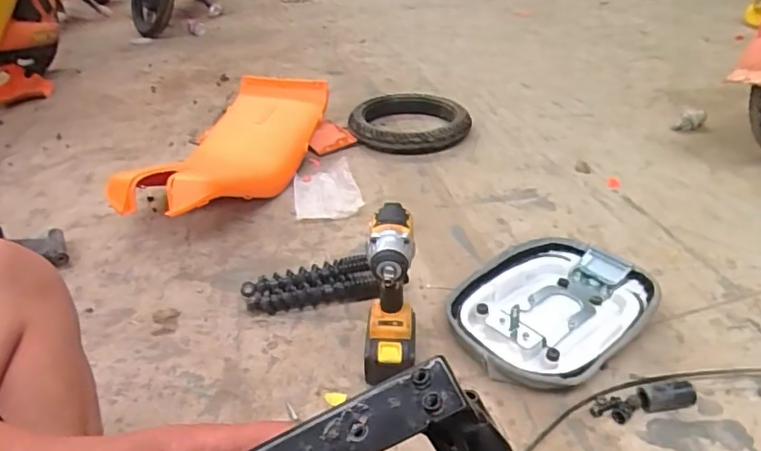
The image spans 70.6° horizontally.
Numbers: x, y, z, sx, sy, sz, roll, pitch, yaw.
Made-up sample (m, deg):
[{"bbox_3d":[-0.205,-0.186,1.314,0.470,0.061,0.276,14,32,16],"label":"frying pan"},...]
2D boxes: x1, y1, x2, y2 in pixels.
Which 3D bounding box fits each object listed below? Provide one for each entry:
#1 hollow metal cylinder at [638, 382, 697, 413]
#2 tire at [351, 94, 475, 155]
[{"bbox_3d":[0.417,0.246,0.780,0.074,0.034,0.031,-4,33,-5],"label":"hollow metal cylinder"},{"bbox_3d":[0.084,-0.306,1.609,0.344,0.074,0.320,-2,35,1],"label":"tire"}]

